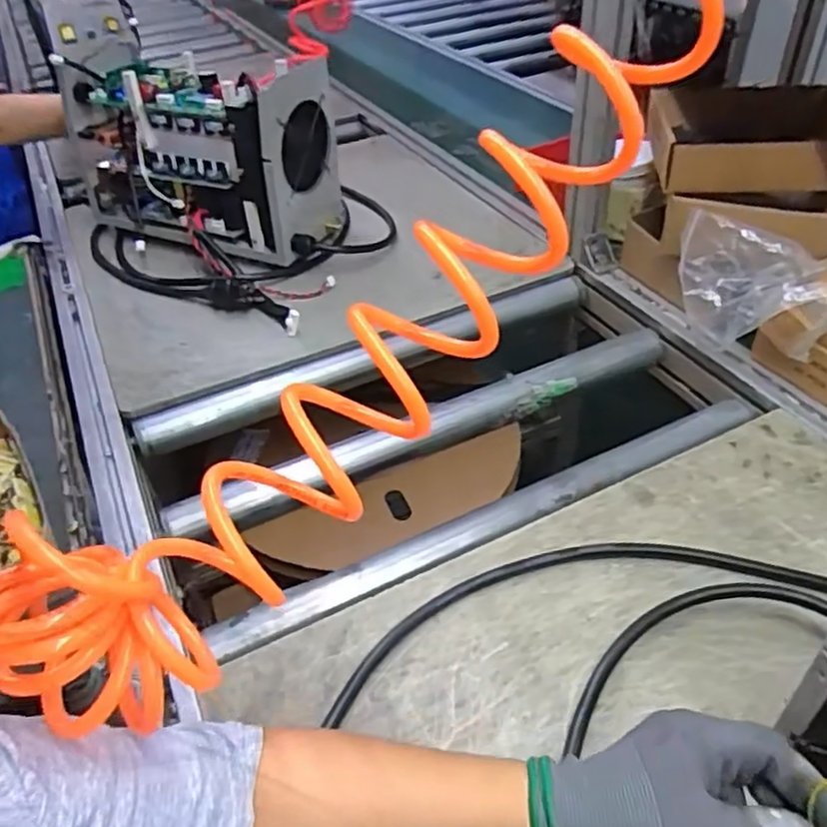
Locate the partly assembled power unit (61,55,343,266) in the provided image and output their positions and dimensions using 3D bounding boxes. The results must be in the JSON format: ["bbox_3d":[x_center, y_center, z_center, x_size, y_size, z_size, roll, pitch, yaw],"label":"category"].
[{"bbox_3d":[-0.295,-0.364,0.971,0.372,0.224,0.151,17,46,22],"label":"partly assembled power unit"}]

